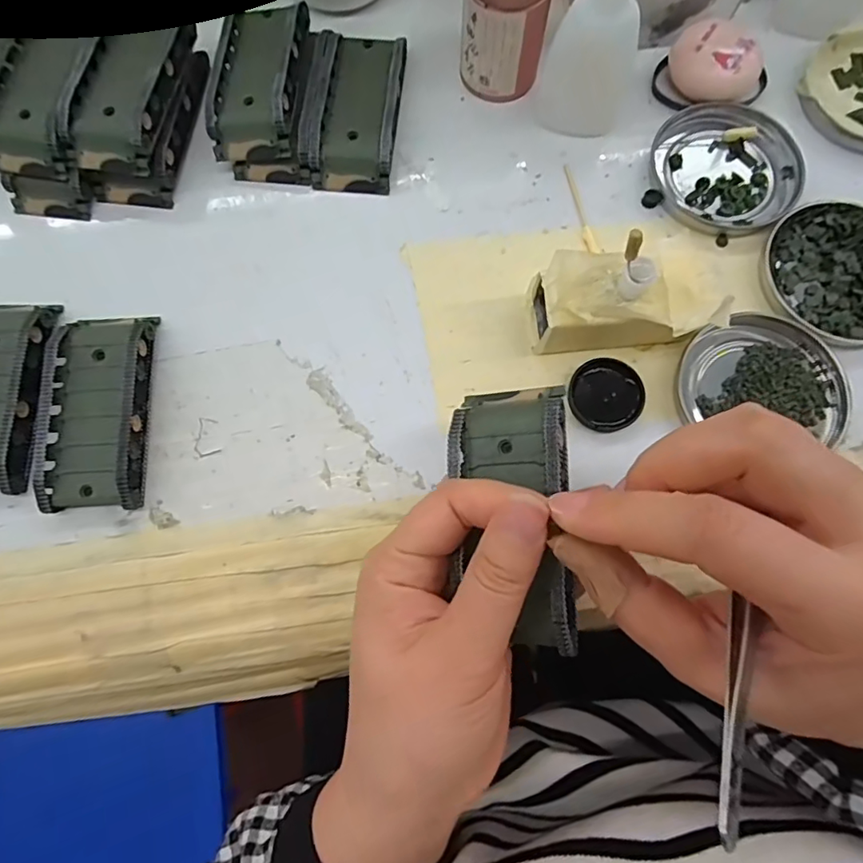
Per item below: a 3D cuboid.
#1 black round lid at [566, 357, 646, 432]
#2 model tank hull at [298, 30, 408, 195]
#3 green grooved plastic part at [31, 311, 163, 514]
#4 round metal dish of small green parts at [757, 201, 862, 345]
[{"bbox_3d":[0.085,-0.018,0.264,0.035,0.006,0.036,0,75,0],"label":"black round lid"},{"bbox_3d":[-0.042,-0.181,0.300,0.049,0.018,0.095,7,75,2],"label":"model tank hull"},{"bbox_3d":[-0.160,-0.012,0.258,0.044,0.018,0.095,-2,75,0],"label":"green grooved plastic part"},{"bbox_3d":[0.211,-0.082,0.276,0.073,0.009,0.077,0,75,0],"label":"round metal dish of small green parts"}]

